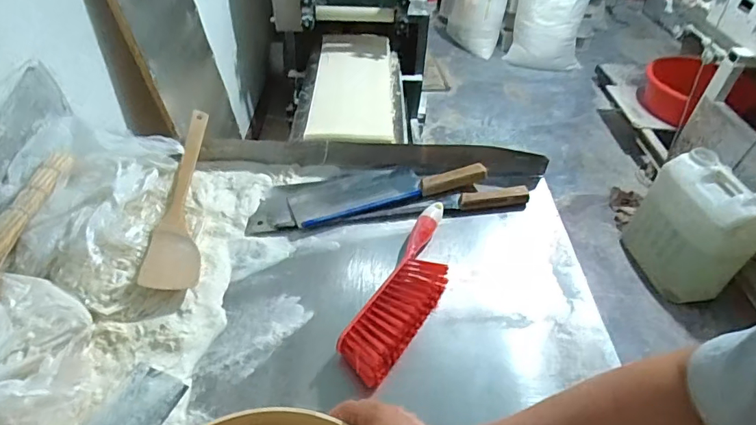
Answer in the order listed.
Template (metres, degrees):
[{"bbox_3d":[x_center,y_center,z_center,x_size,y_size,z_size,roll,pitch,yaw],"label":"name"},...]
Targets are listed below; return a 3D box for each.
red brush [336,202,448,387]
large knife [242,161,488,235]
[{"bbox_3d":[0.045,0.090,0.634,0.078,0.041,0.304,21,46,18],"label":"red brush"},{"bbox_3d":[-0.001,-0.040,0.788,0.363,0.037,0.115,-9,45,-13],"label":"large knife"}]

